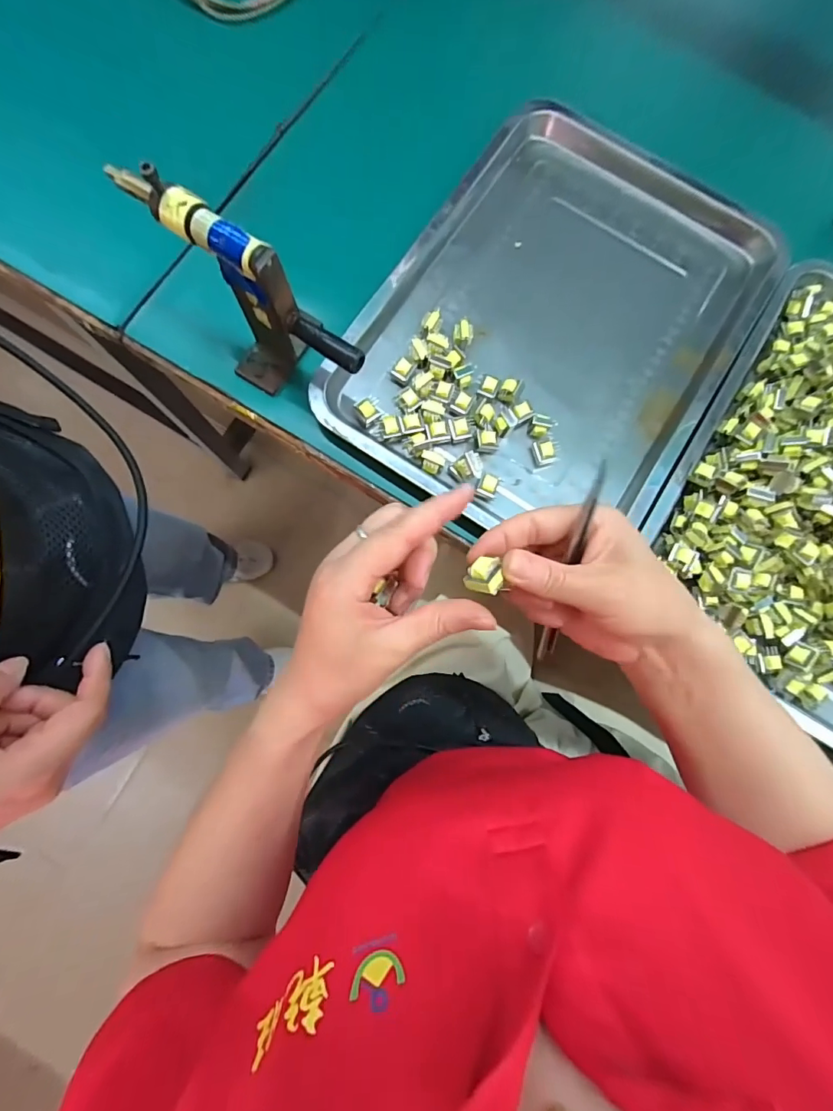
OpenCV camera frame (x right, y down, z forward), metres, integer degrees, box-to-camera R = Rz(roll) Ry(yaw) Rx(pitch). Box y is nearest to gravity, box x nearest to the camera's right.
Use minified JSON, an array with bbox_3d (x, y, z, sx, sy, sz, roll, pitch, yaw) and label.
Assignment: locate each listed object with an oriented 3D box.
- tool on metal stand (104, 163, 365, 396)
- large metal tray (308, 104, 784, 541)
[{"bbox_3d":[-0.117,-0.179,0.337,0.167,0.115,0.056,35,81,3],"label":"tool on metal stand"},{"bbox_3d":[0.129,-0.208,0.423,0.293,0.035,0.396,33,81,3],"label":"large metal tray"}]

